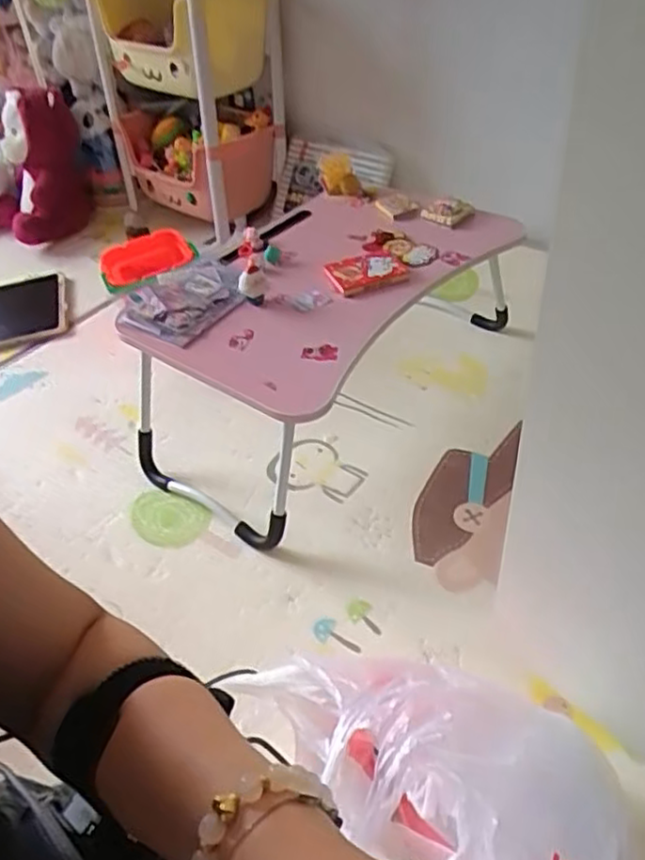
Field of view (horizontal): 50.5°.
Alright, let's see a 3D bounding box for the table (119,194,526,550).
[{"bbox_3d":[-0.007,-0.135,1.119,0.397,0.305,0.593,31,54,34],"label":"table"}]

